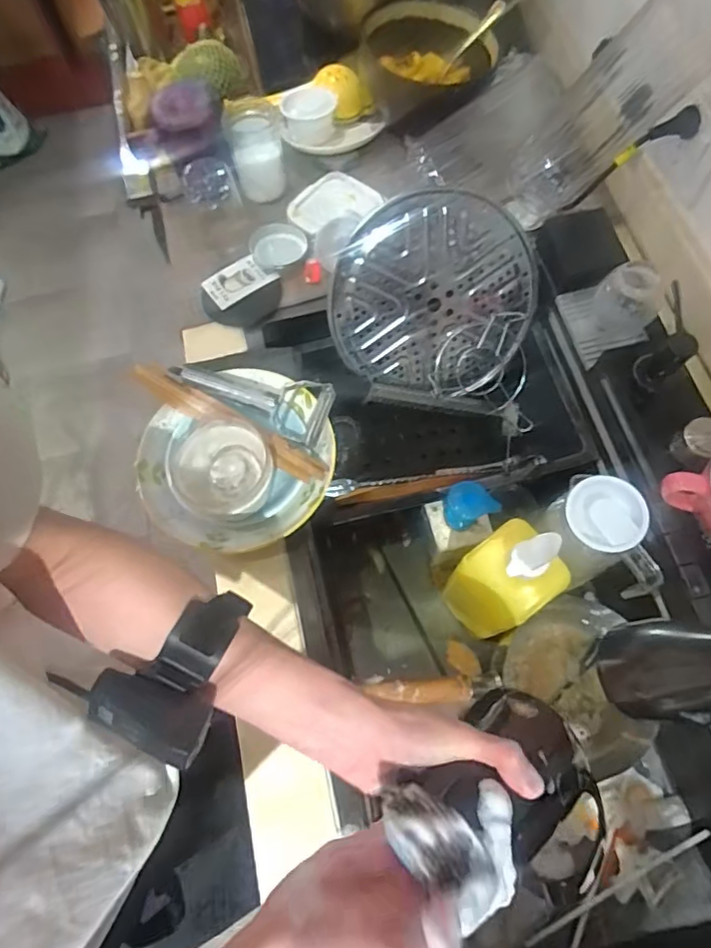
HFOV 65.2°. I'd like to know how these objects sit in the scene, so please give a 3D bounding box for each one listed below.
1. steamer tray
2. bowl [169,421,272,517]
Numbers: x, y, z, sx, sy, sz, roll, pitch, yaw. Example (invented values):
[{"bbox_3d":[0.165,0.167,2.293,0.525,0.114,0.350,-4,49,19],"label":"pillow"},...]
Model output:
[{"bbox_3d":[0.097,-0.207,0.661,0.237,0.225,0.012,10,25,-13],"label":"steamer tray"},{"bbox_3d":[-0.120,0.000,0.513,0.093,0.062,0.094,-1,69,2],"label":"bowl"}]

